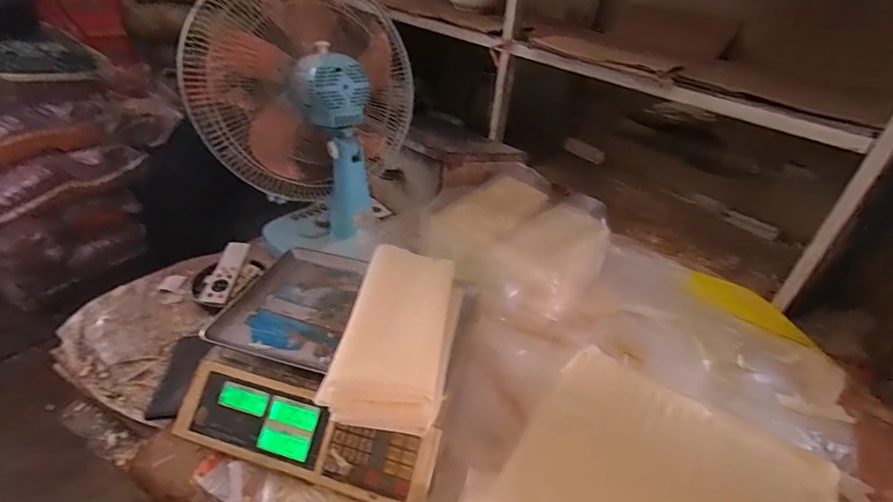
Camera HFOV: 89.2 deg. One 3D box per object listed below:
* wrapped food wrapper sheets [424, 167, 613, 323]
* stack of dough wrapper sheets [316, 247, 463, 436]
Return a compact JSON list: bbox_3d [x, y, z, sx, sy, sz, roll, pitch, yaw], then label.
[{"bbox_3d":[0.156,-0.023,0.871,0.307,0.113,0.291,-25,45,-36],"label":"wrapped food wrapper sheets"},{"bbox_3d":[-0.054,0.092,0.568,0.127,0.072,0.248,9,35,5],"label":"stack of dough wrapper sheets"}]

